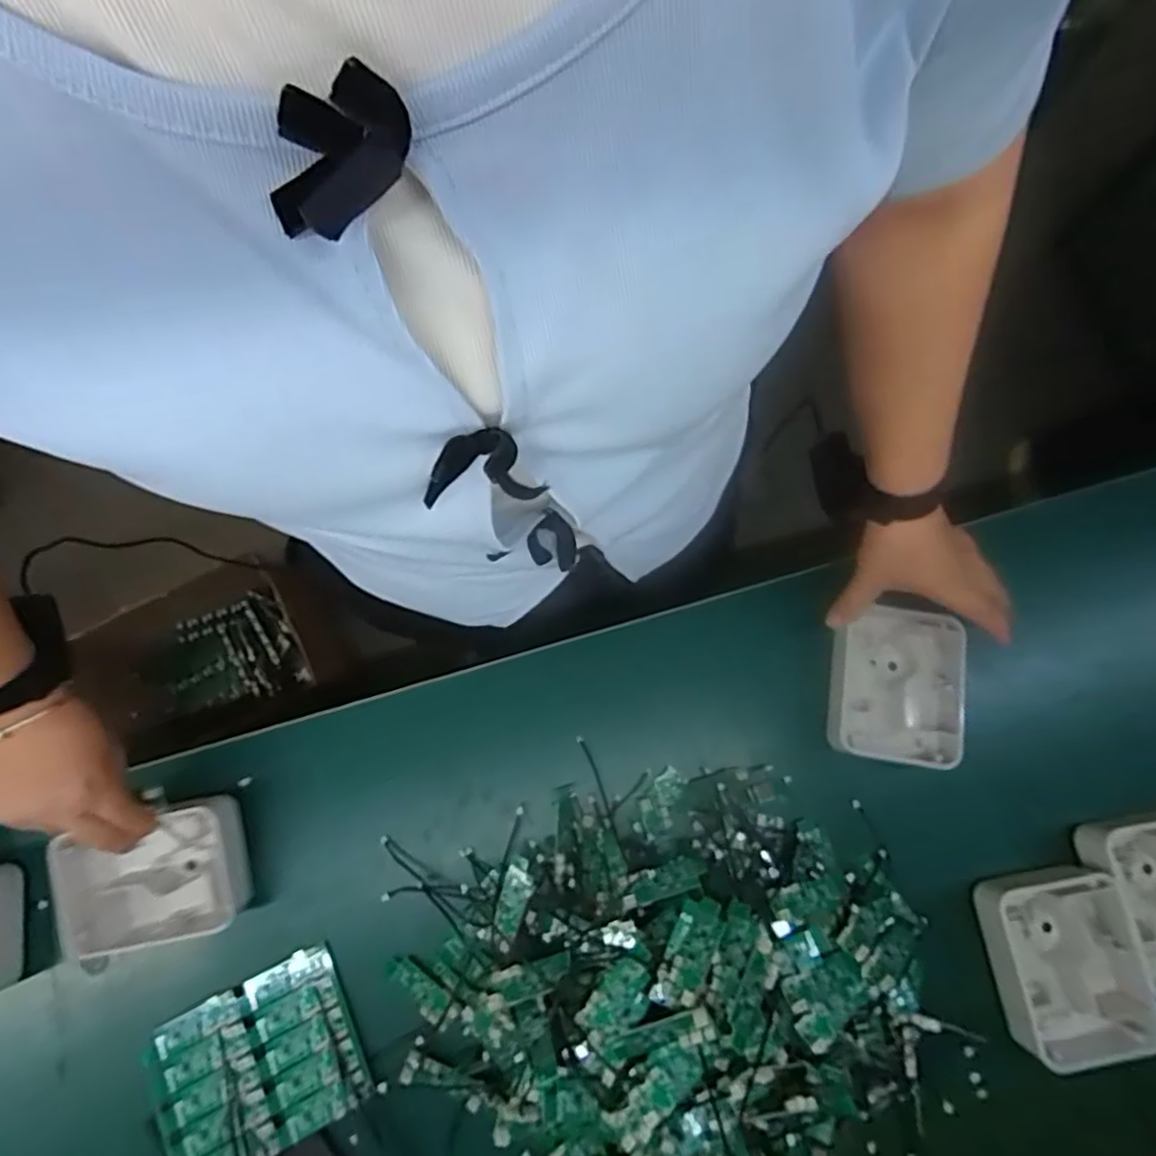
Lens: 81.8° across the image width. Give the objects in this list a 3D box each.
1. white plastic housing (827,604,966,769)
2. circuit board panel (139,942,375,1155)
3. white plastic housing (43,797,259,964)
[{"bbox_3d":[0.268,0.089,0.564,0.100,0.040,0.127,5,79,1],"label":"white plastic housing"},{"bbox_3d":[-0.251,0.381,0.519,0.147,0.011,0.120,-25,73,-14],"label":"circuit board panel"},{"bbox_3d":[-0.335,0.240,0.534,0.132,0.056,0.099,-15,80,-3],"label":"white plastic housing"}]

